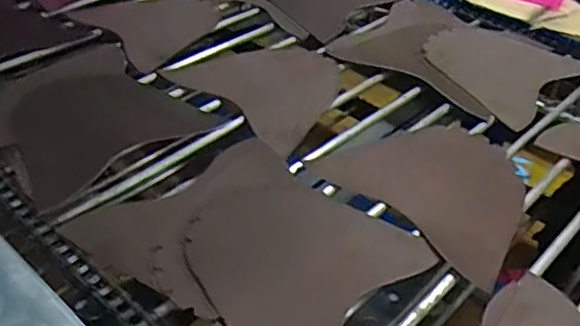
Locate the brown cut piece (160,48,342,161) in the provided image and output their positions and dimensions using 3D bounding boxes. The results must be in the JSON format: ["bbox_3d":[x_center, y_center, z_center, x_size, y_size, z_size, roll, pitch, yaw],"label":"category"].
[{"bbox_3d":[-0.015,-0.116,0.886,0.221,0.007,0.239,-31,51,-32],"label":"brown cut piece"}]

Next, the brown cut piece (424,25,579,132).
[{"bbox_3d":[0.317,-0.154,0.941,0.213,0.013,0.221,36,53,28],"label":"brown cut piece"}]

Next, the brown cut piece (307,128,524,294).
[{"bbox_3d":[0.188,0.026,0.740,0.211,0.010,0.245,-29,47,-33],"label":"brown cut piece"}]

